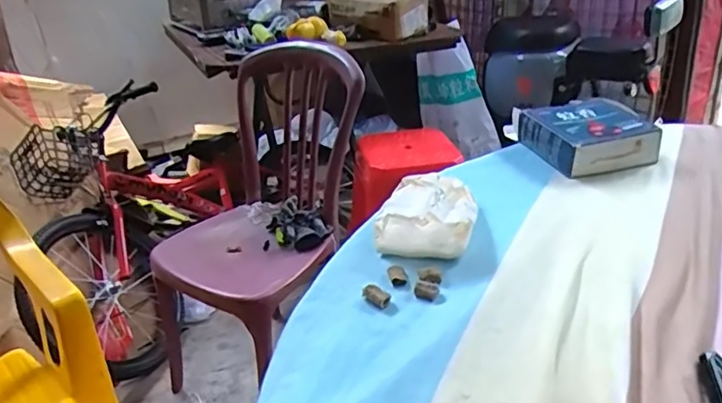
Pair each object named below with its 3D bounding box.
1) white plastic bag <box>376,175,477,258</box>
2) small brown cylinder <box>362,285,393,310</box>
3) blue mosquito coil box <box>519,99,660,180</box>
[{"bbox_3d":[0.077,0.009,0.667,0.110,0.042,0.147,3,30,13],"label":"white plastic bag"},{"bbox_3d":[0.016,0.091,0.559,0.028,0.014,0.018,19,37,35],"label":"small brown cylinder"},{"bbox_3d":[0.326,-0.095,0.818,0.145,0.048,0.151,-10,30,-10],"label":"blue mosquito coil box"}]

